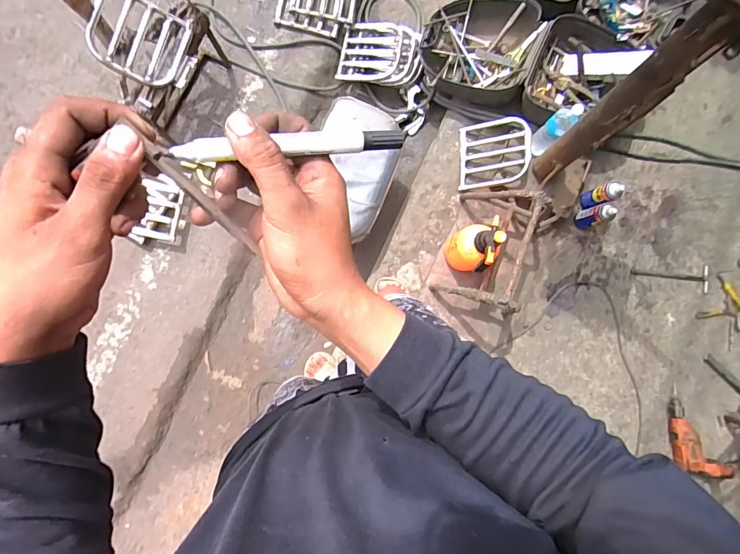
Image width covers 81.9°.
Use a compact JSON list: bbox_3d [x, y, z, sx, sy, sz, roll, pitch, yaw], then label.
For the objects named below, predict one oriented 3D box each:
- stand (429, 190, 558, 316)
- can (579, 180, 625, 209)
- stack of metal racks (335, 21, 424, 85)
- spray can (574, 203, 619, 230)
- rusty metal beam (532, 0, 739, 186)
[{"bbox_3d":[0.432,-0.104,1.371,0.326,0.302,0.431,24,82,-1],"label":"stand"},{"bbox_3d":[0.802,-0.283,1.487,0.063,0.177,0.074,-26,86,-7],"label":"can"},{"bbox_3d":[0.046,-0.879,1.661,0.310,0.095,0.238,11,83,-3],"label":"stack of metal racks"},{"bbox_3d":[0.779,-0.212,1.474,0.066,0.164,0.075,-21,85,-7],"label":"spray can"},{"bbox_3d":[0.615,-0.410,1.120,0.068,0.730,0.096,-41,88,-8],"label":"rusty metal beam"}]

